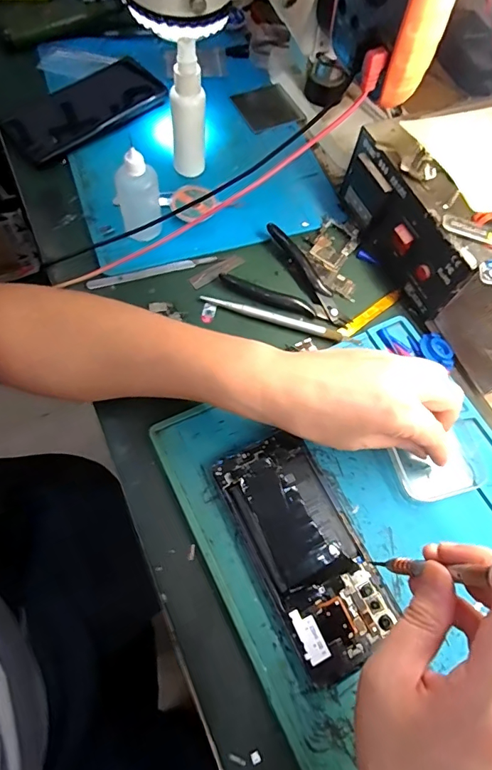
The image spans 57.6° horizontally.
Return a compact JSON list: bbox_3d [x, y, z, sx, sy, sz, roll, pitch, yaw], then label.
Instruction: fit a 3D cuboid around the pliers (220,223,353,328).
[{"bbox_3d":[0.048,-0.095,0.415,0.115,0.010,0.079,35,68,12],"label":"pliers"}]

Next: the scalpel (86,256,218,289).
[{"bbox_3d":[-0.086,-0.106,0.414,0.119,0.006,0.008,-16,67,-10],"label":"scalpel"}]

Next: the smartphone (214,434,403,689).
[{"bbox_3d":[0.041,0.112,0.315,0.070,0.009,0.155,-23,69,-13],"label":"smartphone"}]

